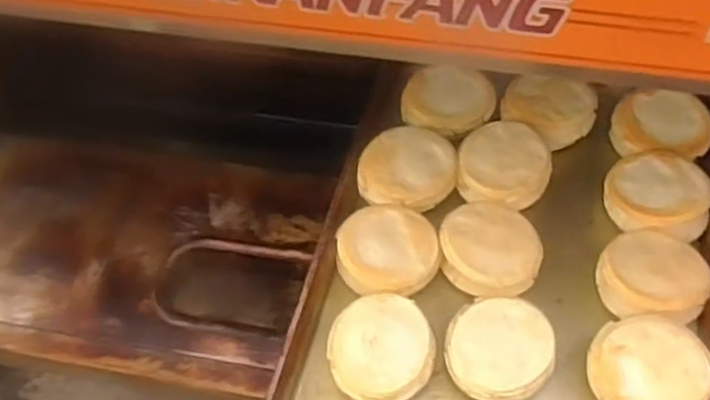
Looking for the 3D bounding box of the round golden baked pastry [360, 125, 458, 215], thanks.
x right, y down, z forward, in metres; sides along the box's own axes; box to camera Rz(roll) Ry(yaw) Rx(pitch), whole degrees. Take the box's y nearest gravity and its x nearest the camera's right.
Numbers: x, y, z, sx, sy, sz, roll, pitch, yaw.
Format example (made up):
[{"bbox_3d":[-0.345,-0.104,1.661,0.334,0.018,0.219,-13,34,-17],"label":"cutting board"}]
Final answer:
[{"bbox_3d":[0.058,-0.033,0.799,0.102,0.031,0.091,7,54,7],"label":"round golden baked pastry"}]

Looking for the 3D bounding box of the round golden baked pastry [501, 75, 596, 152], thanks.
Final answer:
[{"bbox_3d":[0.221,-0.102,0.842,0.098,0.028,0.085,28,83,24],"label":"round golden baked pastry"}]

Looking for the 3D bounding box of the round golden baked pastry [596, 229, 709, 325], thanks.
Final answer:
[{"bbox_3d":[0.297,0.068,0.725,0.103,0.047,0.104,-1,53,1],"label":"round golden baked pastry"}]

